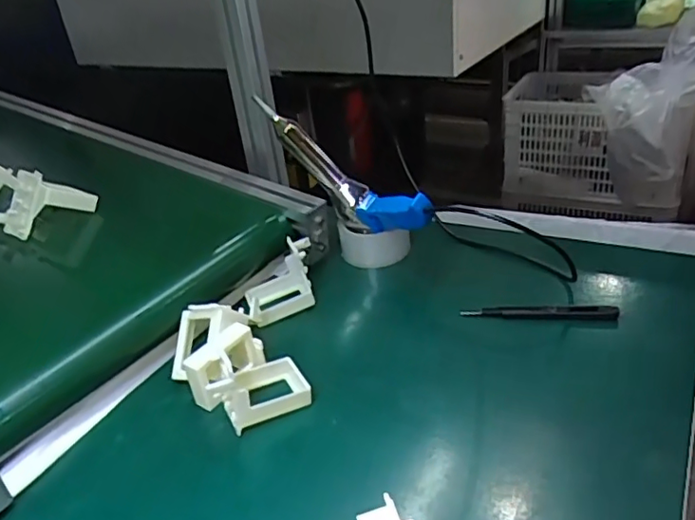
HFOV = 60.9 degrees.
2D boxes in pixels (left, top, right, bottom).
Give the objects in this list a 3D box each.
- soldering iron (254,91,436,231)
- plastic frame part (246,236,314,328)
[{"bbox_3d":[-0.005,-0.111,0.739,0.258,0.096,0.042,36,46,14],"label":"soldering iron"},{"bbox_3d":[-0.079,0.030,0.693,0.084,0.070,0.079,-10,30,-5],"label":"plastic frame part"}]

